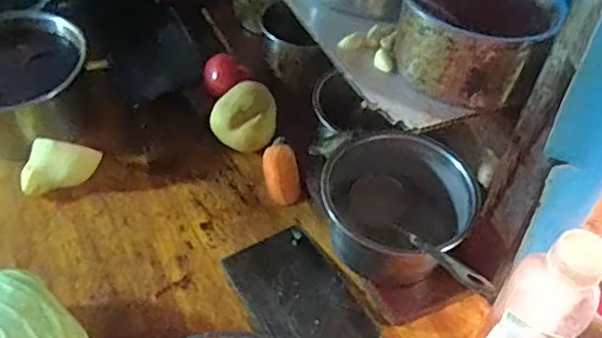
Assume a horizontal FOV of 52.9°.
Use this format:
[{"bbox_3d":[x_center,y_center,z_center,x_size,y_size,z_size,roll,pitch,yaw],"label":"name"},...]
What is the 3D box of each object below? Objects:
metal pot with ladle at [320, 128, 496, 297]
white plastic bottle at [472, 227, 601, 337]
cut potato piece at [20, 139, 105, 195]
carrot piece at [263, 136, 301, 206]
[{"bbox_3d":[0.097,0.049,0.637,0.148,0.111,0.137,6,51,2],"label":"metal pot with ladle"},{"bbox_3d":[0.197,0.130,0.516,0.054,0.208,0.065,-36,61,-28],"label":"white plastic bottle"},{"bbox_3d":[-0.279,-0.006,0.700,0.092,0.059,0.046,-12,52,-12],"label":"cut potato piece"},{"bbox_3d":[-0.024,0.005,0.719,0.038,0.038,0.072,-10,52,-11],"label":"carrot piece"}]

